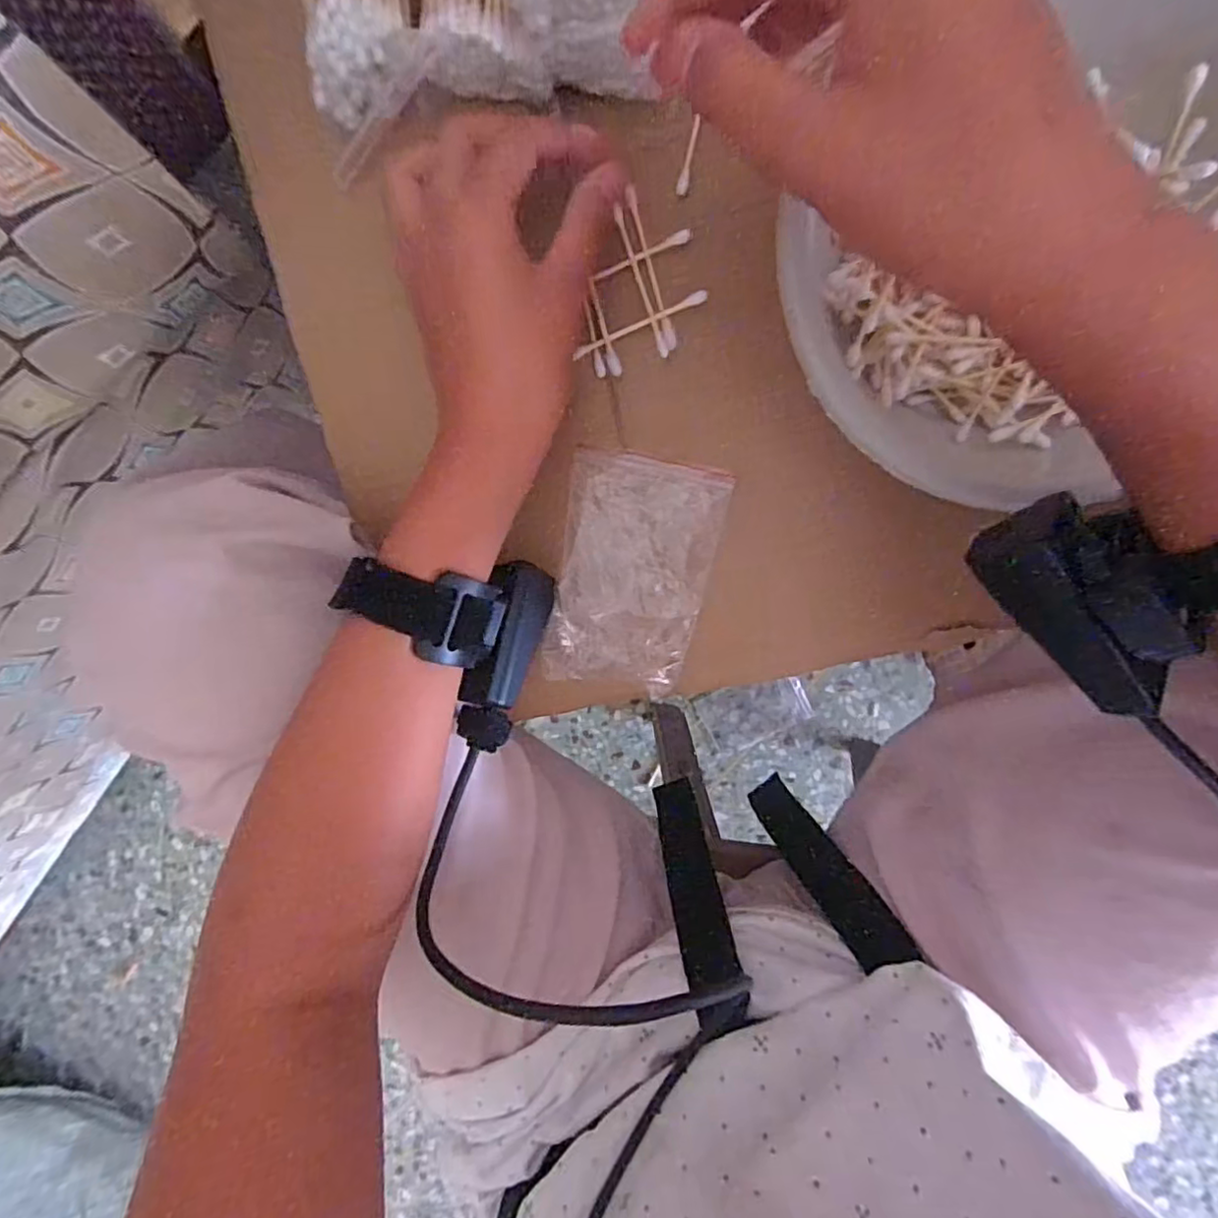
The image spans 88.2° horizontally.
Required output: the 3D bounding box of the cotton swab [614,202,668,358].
[{"bbox_3d":[0.015,-0.147,0.286,0.005,0.005,0.064,-19,100,5],"label":"cotton swab"}]

